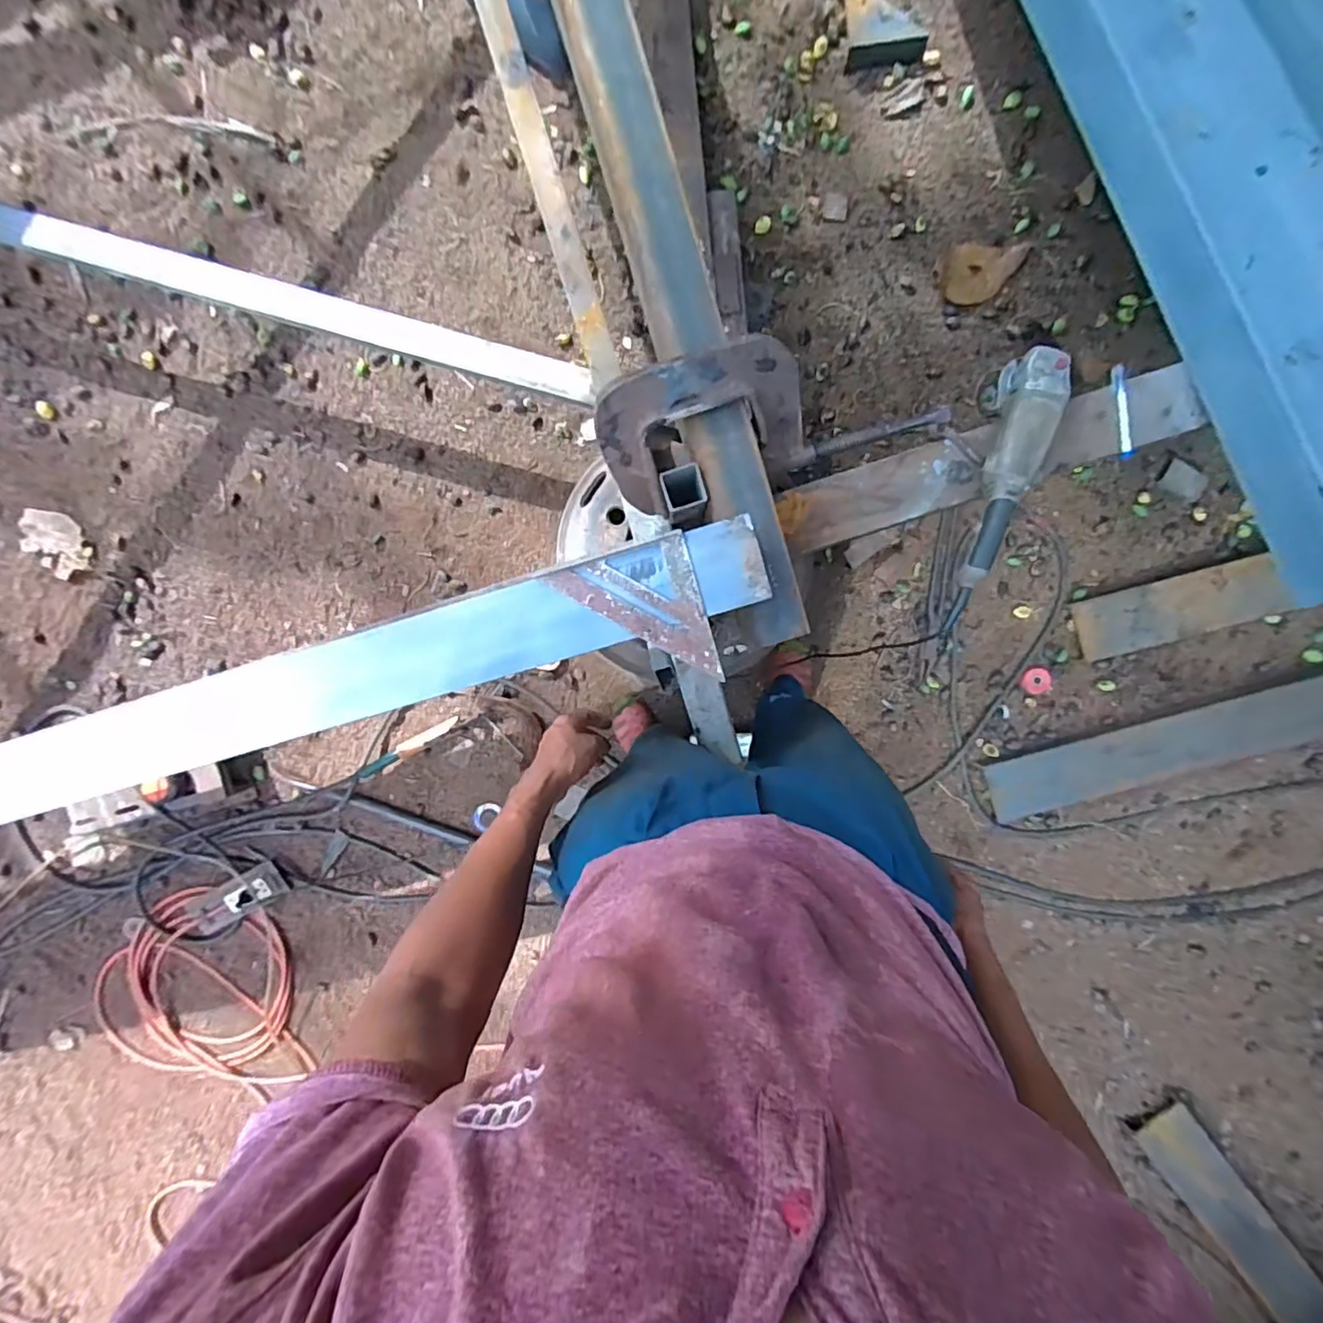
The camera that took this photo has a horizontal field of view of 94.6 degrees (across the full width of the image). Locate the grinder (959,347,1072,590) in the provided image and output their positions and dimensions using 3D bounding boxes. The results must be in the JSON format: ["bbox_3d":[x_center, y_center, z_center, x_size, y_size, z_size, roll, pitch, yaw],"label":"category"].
[{"bbox_3d":[0.490,-0.267,0.876,0.078,0.111,0.338,11,94,0],"label":"grinder"}]

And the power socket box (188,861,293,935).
[{"bbox_3d":[-1.033,0.578,1.482,0.249,0.054,0.092,-30,92,3],"label":"power socket box"}]

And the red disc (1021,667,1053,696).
[{"bbox_3d":[0.842,0.045,1.368,0.069,0.006,0.060,-5,93,2],"label":"red disc"}]

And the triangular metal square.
[{"bbox_3d":[-0.030,-0.046,0.691,0.159,0.014,0.163,-17,94,2],"label":"triangular metal square"}]

